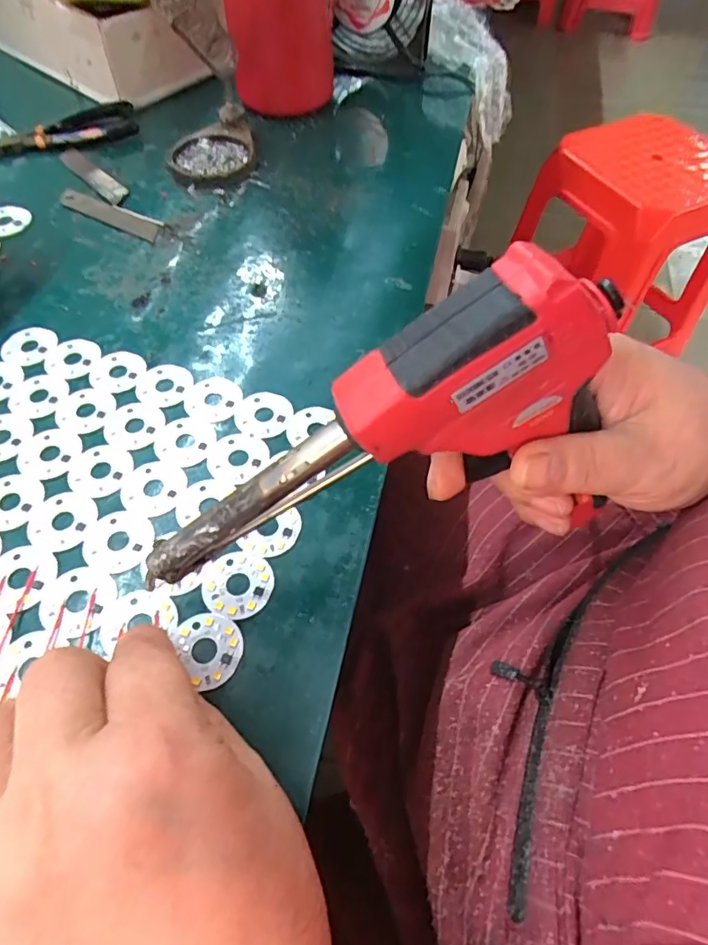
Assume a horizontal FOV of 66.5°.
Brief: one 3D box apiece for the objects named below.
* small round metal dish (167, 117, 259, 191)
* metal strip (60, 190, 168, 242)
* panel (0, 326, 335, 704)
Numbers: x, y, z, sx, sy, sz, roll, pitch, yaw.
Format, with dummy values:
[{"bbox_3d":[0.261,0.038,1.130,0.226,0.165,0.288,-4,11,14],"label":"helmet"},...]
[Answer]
[{"bbox_3d":[-0.113,-0.255,0.432,0.067,0.014,0.081,-8,57,-7],"label":"small round metal dish"},{"bbox_3d":[-0.182,-0.193,0.400,0.097,0.004,0.022,26,60,15],"label":"metal strip"},{"bbox_3d":[-0.137,0.021,0.258,0.207,0.006,0.205,17,58,9],"label":"panel"}]

